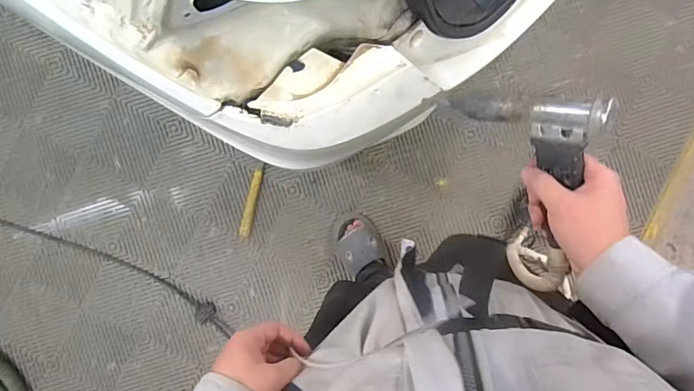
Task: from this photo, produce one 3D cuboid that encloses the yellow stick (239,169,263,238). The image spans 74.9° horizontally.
[{"bbox_3d":[-0.266,0.022,1.257,0.031,0.009,0.190,12,90,-5],"label":"yellow stick"}]

